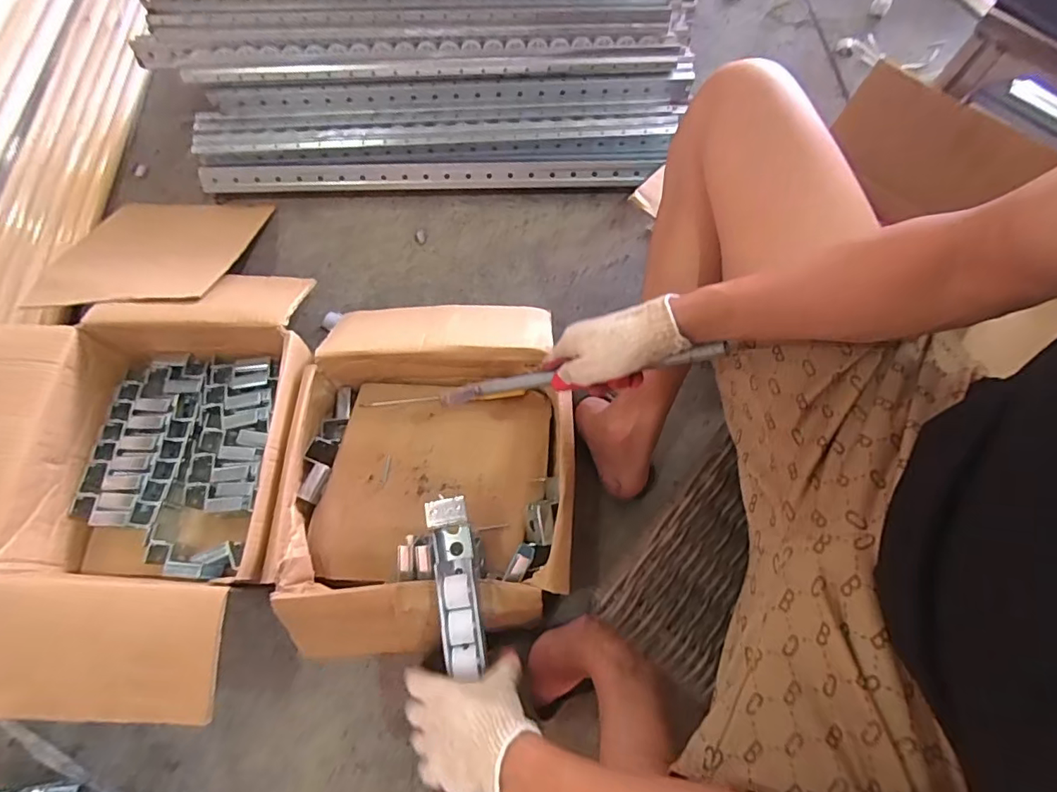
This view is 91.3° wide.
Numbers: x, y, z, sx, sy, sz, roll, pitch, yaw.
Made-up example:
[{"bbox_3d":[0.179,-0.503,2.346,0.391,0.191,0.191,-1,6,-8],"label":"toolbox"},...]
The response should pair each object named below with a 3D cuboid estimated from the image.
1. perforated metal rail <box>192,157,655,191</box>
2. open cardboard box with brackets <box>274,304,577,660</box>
[{"bbox_3d":[-0.173,-0.380,0.890,0.782,0.051,0.033,1,69,0],"label":"perforated metal rail"},{"bbox_3d":[-0.122,0.084,0.663,0.336,0.125,0.437,-3,69,-2],"label":"open cardboard box with brackets"}]

